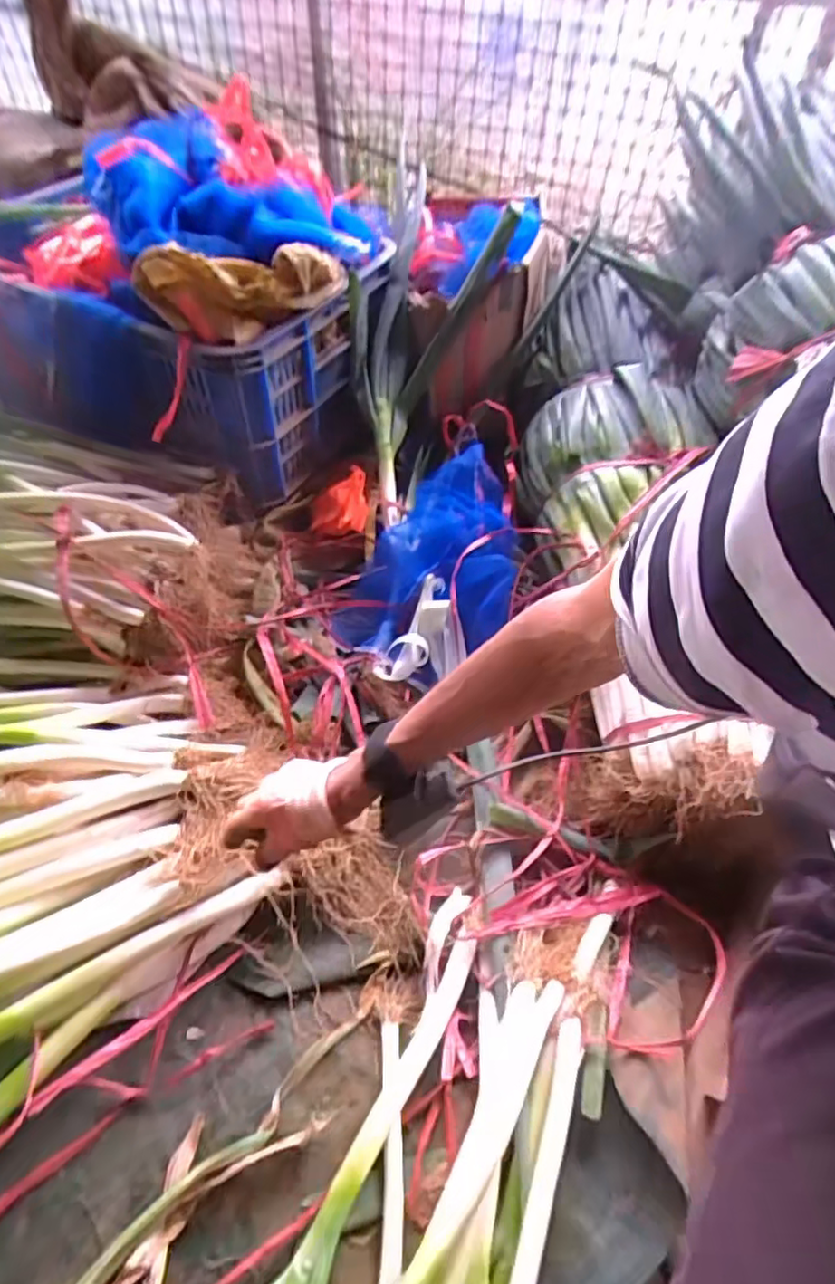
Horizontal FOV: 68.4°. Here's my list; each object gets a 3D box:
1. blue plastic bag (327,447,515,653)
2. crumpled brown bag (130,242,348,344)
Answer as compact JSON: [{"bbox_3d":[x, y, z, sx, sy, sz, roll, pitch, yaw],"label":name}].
[{"bbox_3d":[0.039,-0.104,0.820,0.209,0.161,0.324,27,56,17],"label":"blue plastic bag"},{"bbox_3d":[-0.201,-0.425,0.728,0.246,0.084,0.095,-13,54,-12],"label":"crumpled brown bag"}]

